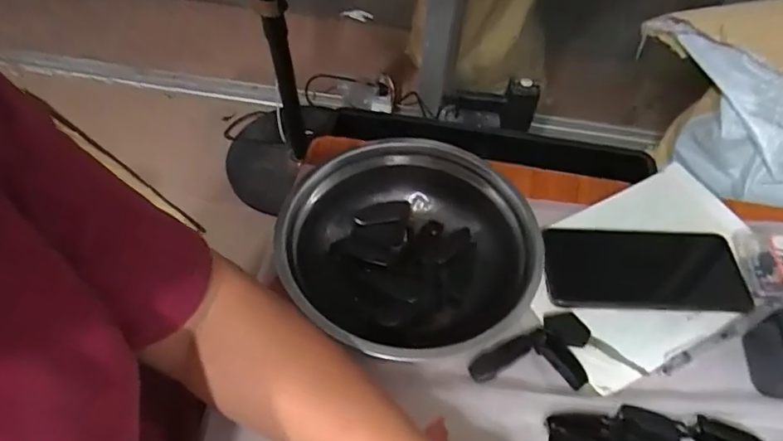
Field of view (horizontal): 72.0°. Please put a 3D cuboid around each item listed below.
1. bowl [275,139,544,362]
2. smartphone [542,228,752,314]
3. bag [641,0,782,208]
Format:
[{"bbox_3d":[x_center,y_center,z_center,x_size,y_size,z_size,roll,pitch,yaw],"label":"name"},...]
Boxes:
[{"bbox_3d":[0.020,0.021,0.451,0.214,0.071,0.184,-23,56,-20],"label":"bowl"},{"bbox_3d":[0.219,0.043,0.468,0.163,0.014,0.077,5,51,0],"label":"smartphone"},{"bbox_3d":[0.698,-0.205,1.026,0.498,0.316,0.193,32,57,21],"label":"bag"}]

